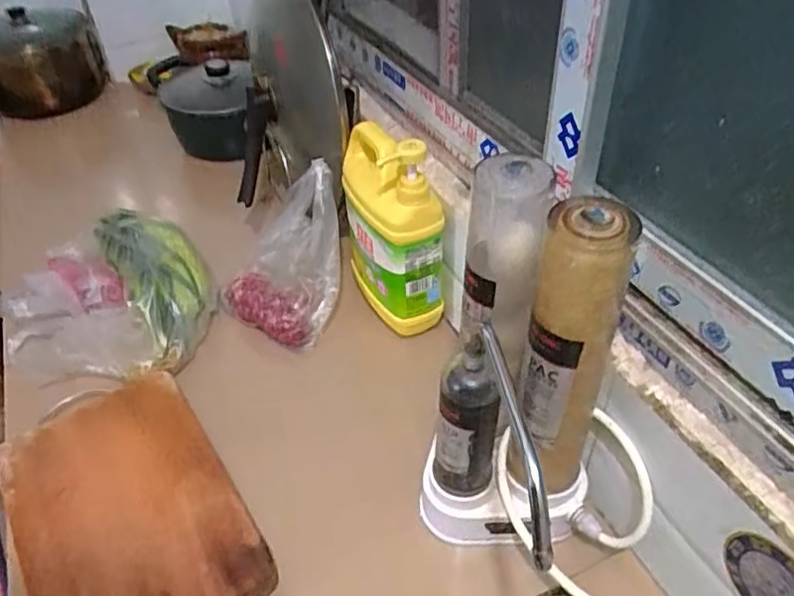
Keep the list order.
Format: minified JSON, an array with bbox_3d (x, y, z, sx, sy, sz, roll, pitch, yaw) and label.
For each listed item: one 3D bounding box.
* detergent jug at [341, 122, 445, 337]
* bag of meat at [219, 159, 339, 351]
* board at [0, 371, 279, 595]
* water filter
[{"bbox_3d":[-0.009,-0.084,0.704,0.065,0.226,0.135,-20,45,-17],"label":"detergent jug"},{"bbox_3d":[-0.121,-0.054,0.759,0.132,0.209,0.055,25,7,23],"label":"bag of meat"},{"bbox_3d":[-0.247,0.191,0.572,0.178,0.028,0.281,-28,48,-24],"label":"board"},{"bbox_3d":[0.094,0.068,0.484,0.119,0.316,0.112,19,47,23],"label":"water filter"}]

